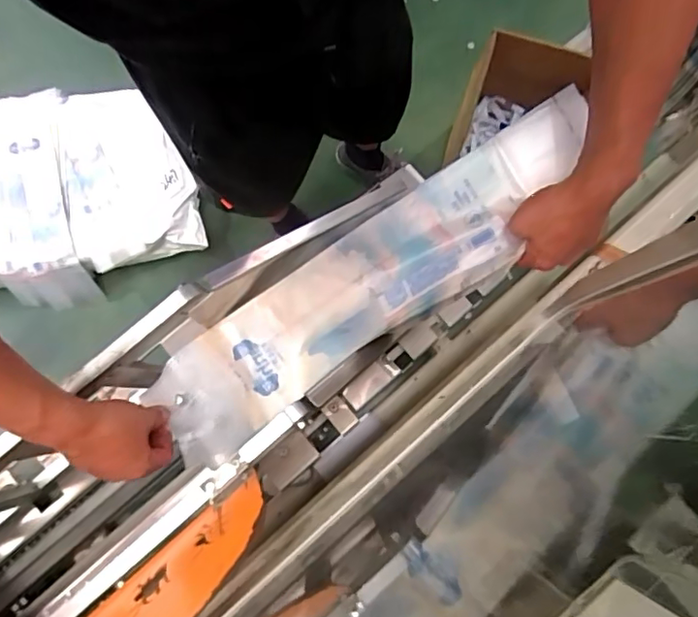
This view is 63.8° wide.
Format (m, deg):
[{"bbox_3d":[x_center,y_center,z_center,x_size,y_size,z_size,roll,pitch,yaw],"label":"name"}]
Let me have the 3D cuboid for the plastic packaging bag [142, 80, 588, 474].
[{"bbox_3d":[0.022,-0.033,0.591,0.505,0.115,0.130,-36,82,9],"label":"plastic packaging bag"}]

